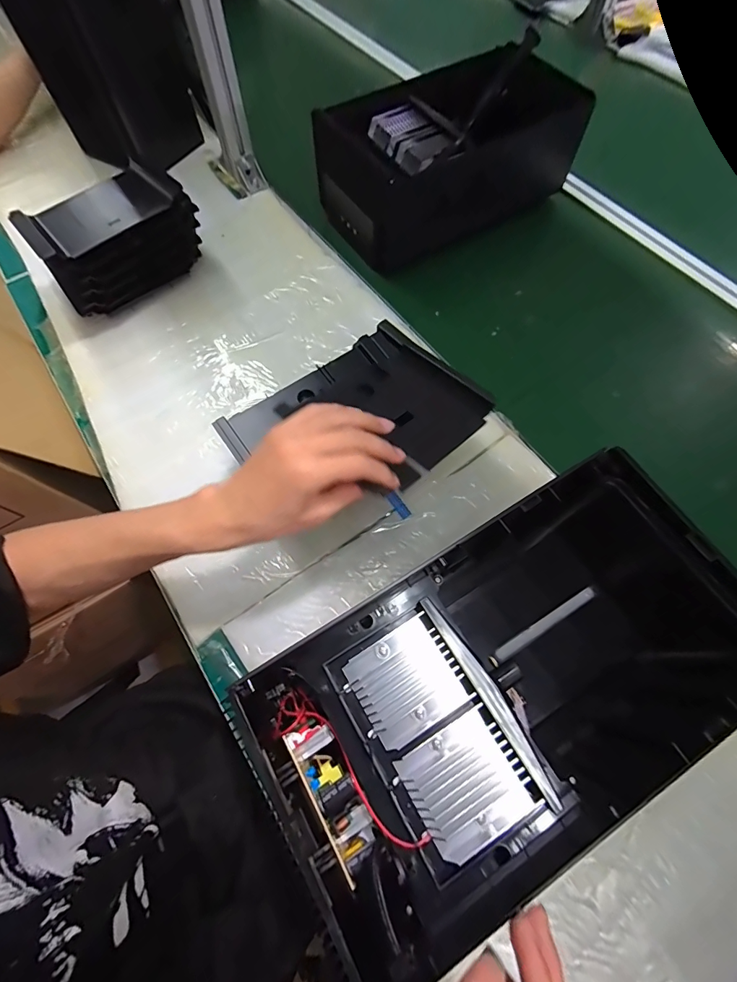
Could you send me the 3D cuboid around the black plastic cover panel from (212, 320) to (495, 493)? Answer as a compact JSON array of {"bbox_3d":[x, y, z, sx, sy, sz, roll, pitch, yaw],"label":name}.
[{"bbox_3d":[-0.008,-0.073,0.395,0.218,0.031,0.181,-38,62,-18],"label":"black plastic cover panel"}]

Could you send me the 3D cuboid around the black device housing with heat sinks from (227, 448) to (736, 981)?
[{"bbox_3d":[0.117,0.145,0.339,0.379,0.132,0.202,-31,70,-11],"label":"black device housing with heat sinks"}]

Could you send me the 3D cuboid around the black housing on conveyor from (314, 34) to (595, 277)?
[{"bbox_3d":[0.119,-0.501,0.617,0.366,0.124,0.188,-27,69,-10],"label":"black housing on conveyor"}]

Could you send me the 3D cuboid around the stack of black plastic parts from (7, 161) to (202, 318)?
[{"bbox_3d":[-0.335,-0.333,0.560,0.187,0.120,0.130,-40,71,-14],"label":"stack of black plastic parts"}]

